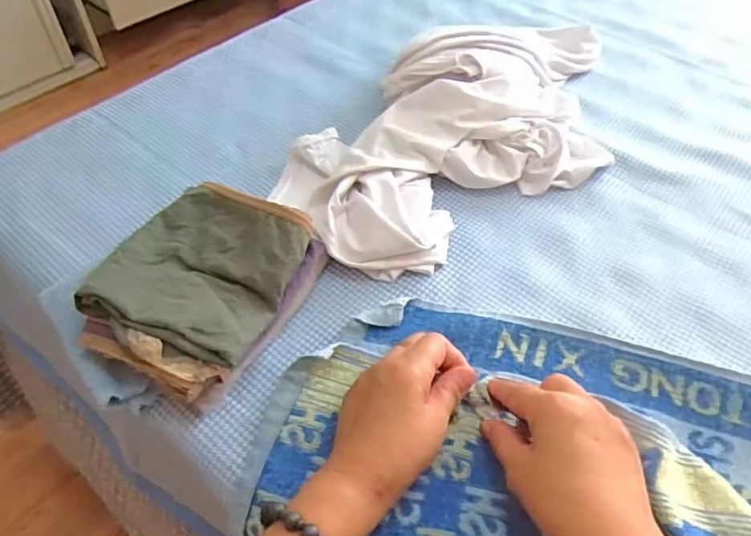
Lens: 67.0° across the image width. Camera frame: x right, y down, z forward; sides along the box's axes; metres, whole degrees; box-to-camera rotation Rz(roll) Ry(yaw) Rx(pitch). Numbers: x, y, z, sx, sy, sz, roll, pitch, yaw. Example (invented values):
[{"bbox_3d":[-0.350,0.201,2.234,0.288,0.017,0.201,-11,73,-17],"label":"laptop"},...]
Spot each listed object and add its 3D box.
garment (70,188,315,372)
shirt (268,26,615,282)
[{"bbox_3d":[-0.130,0.001,0.433,0.120,0.034,0.135,17,51,14],"label":"garment"},{"bbox_3d":[0.107,-0.158,0.589,0.434,0.071,0.224,-28,56,-22],"label":"shirt"}]

